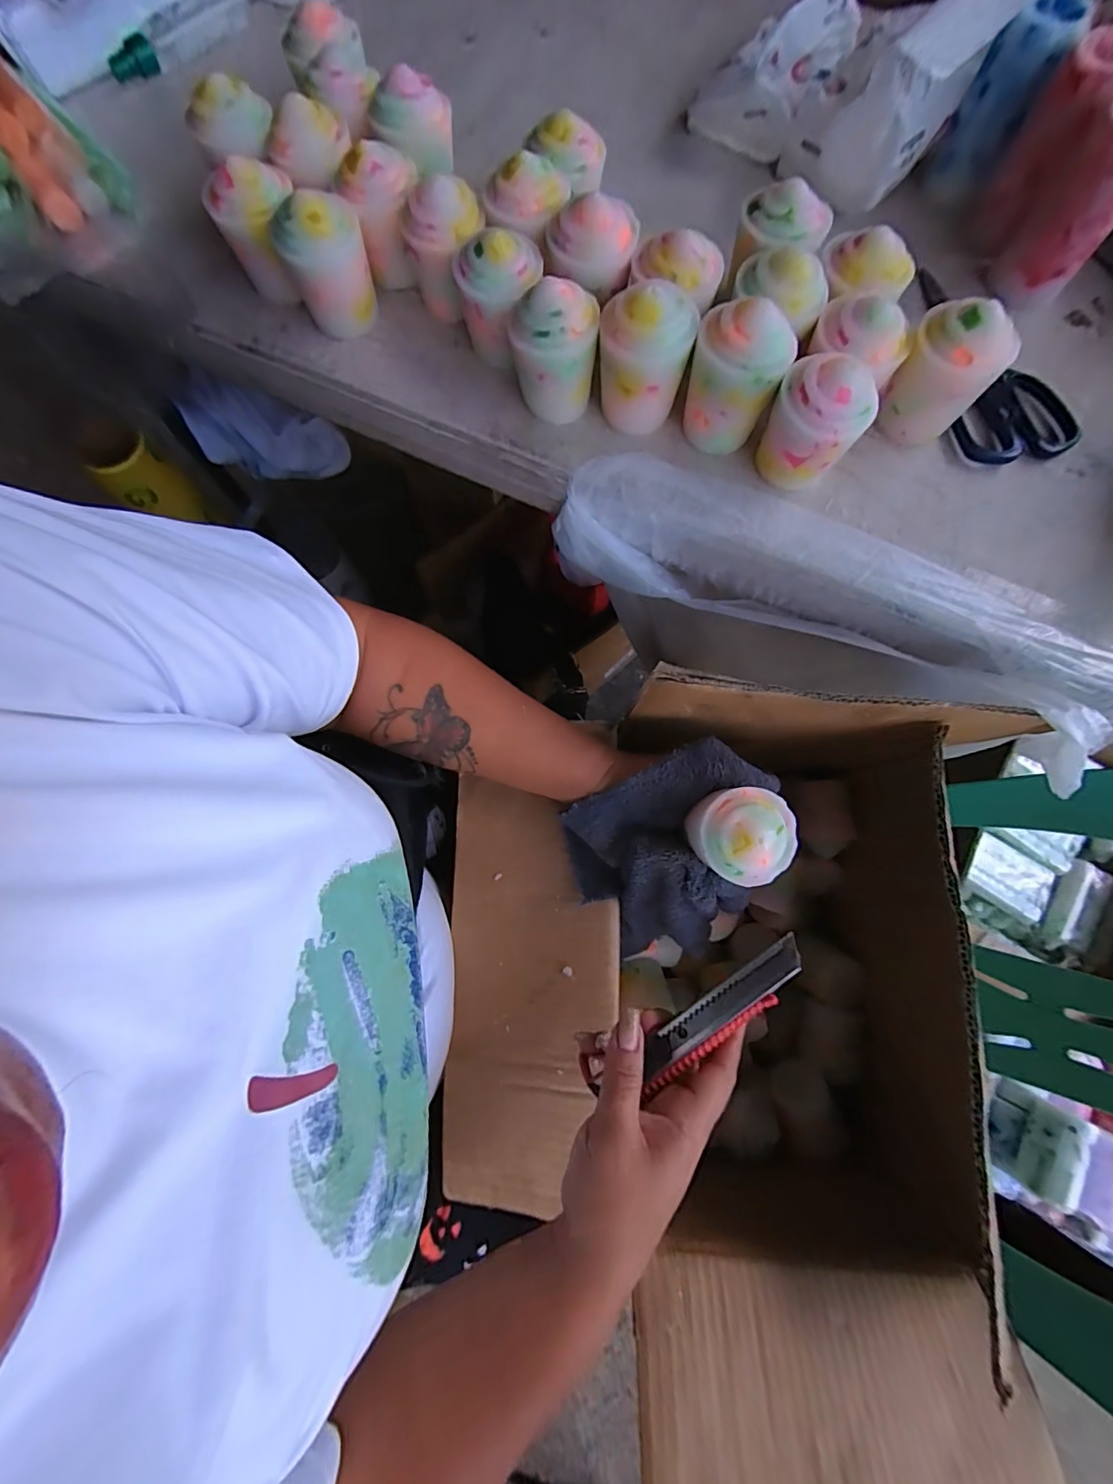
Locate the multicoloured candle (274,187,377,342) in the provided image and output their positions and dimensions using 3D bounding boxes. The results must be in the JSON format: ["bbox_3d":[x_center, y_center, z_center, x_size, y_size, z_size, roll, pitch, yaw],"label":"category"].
[{"bbox_3d":[-0.156,-0.327,0.353,0.056,0.075,0.047,-20,77,-4],"label":"multicoloured candle"}]

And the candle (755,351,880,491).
[{"bbox_3d":[0.162,-0.202,0.321,0.053,0.069,0.058,0,77,1],"label":"candle"}]

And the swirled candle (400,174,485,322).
[{"bbox_3d":[-0.074,-0.334,0.356,0.050,0.069,0.050,-20,77,-4],"label":"swirled candle"}]

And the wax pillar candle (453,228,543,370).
[{"bbox_3d":[-0.037,-0.289,0.345,0.053,0.070,0.054,-5,77,0],"label":"wax pillar candle"}]

